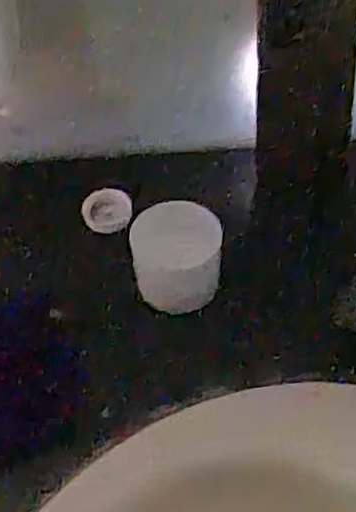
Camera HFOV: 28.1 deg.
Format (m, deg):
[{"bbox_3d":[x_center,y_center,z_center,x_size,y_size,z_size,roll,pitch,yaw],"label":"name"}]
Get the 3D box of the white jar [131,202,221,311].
[{"bbox_3d":[-0.001,0.001,0.528,0.065,0.061,0.051,-2,50,1],"label":"white jar"}]

